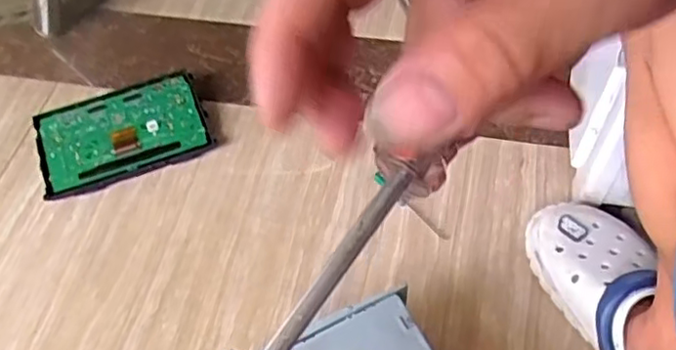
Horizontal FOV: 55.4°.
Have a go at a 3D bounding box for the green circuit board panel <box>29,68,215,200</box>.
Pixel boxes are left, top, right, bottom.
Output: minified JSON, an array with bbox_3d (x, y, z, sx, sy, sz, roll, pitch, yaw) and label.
[{"bbox_3d":[-0.264,-0.052,0.790,0.201,0.013,0.114,-19,77,-8],"label":"green circuit board panel"}]

